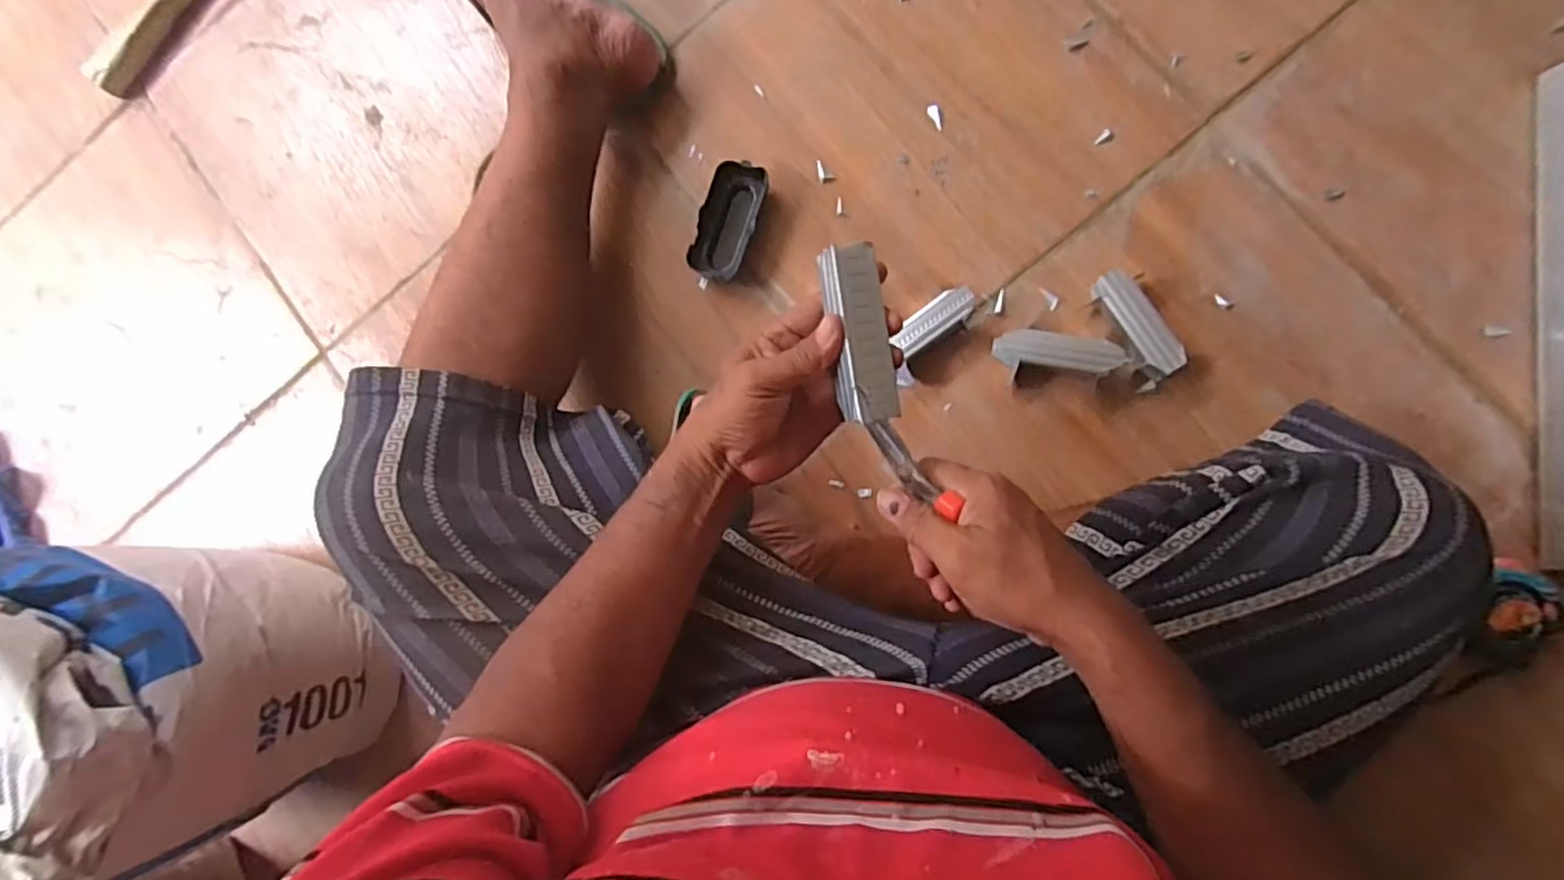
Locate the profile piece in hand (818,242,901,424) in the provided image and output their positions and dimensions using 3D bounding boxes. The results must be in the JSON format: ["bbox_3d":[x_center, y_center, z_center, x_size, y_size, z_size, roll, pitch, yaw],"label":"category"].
[{"bbox_3d":[0.049,-0.066,0.434,0.035,0.015,0.108,-10,91,7],"label":"profile piece in hand"}]

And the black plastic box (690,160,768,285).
[{"bbox_3d":[-0.051,-0.204,0.664,0.052,0.029,0.107,19,87,10],"label":"black plastic box"}]

